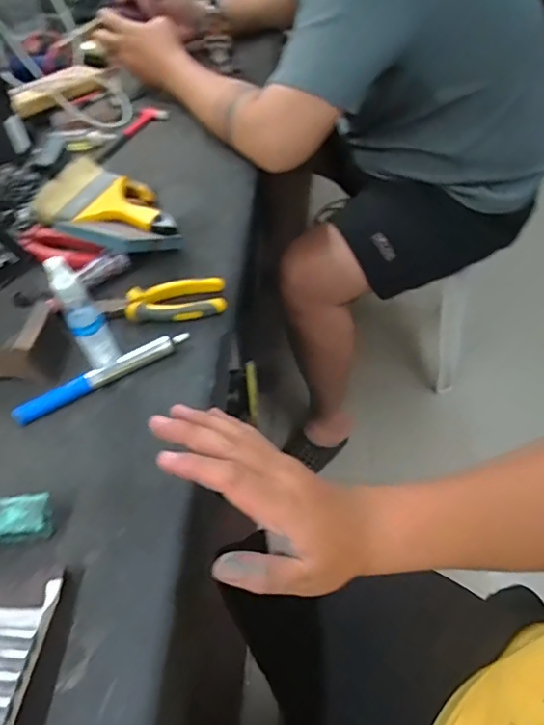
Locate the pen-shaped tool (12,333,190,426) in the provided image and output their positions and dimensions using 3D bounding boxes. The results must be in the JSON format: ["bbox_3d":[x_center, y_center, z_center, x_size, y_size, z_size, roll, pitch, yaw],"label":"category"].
[{"bbox_3d":[-0.171,0.011,0.548,0.180,0.020,0.021,-28,54,-16],"label":"pen-shaped tool"}]

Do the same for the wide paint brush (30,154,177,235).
[{"bbox_3d":[-0.211,-0.208,0.699,0.224,0.023,0.109,25,58,24],"label":"wide paint brush"}]

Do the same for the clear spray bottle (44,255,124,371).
[{"bbox_3d":[-0.178,-0.042,0.514,0.033,0.126,0.028,-26,53,-14],"label":"clear spray bottle"}]

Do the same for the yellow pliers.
[{"bbox_3d":[-0.122,-0.069,0.600,0.136,0.020,0.052,-6,51,1],"label":"yellow pliers"}]

